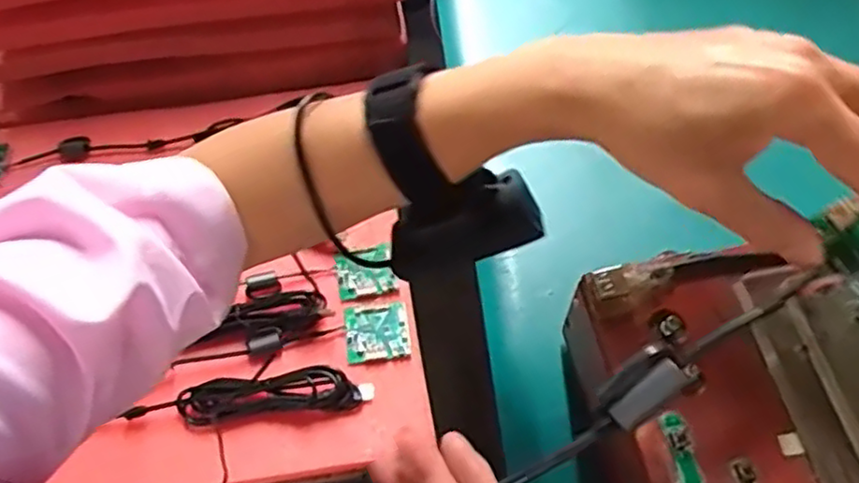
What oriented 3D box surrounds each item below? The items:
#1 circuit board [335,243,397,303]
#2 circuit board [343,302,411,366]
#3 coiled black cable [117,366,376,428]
[{"bbox_3d":[-0.064,0.030,0.672,0.056,0.014,0.054,-13,61,-5],"label":"circuit board"},{"bbox_3d":[-0.050,0.087,0.640,0.060,0.007,0.057,-8,60,-2],"label":"circuit board"},{"bbox_3d":[-0.158,0.141,0.605,0.208,0.021,0.040,-7,60,-1],"label":"coiled black cable"}]

